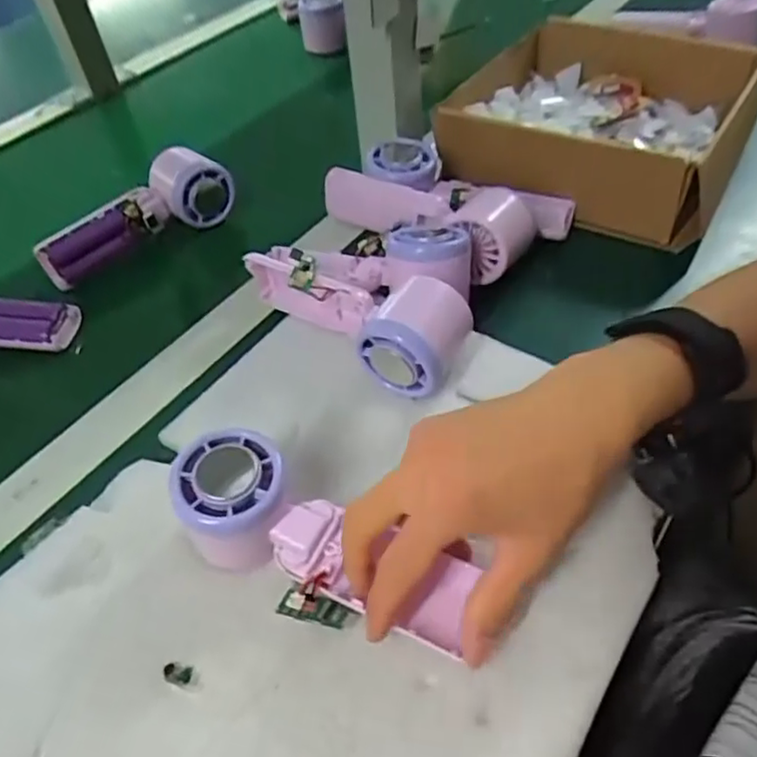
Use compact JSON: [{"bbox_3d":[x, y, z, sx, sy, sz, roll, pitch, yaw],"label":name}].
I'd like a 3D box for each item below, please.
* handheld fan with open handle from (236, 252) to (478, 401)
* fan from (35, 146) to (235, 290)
[{"bbox_3d":[-0.015,-0.048,0.426,0.165,0.054,0.068,33,59,30],"label":"handheld fan with open handle"},{"bbox_3d":[-0.210,-0.143,0.548,0.161,0.053,0.066,-28,51,-18],"label":"fan"}]

